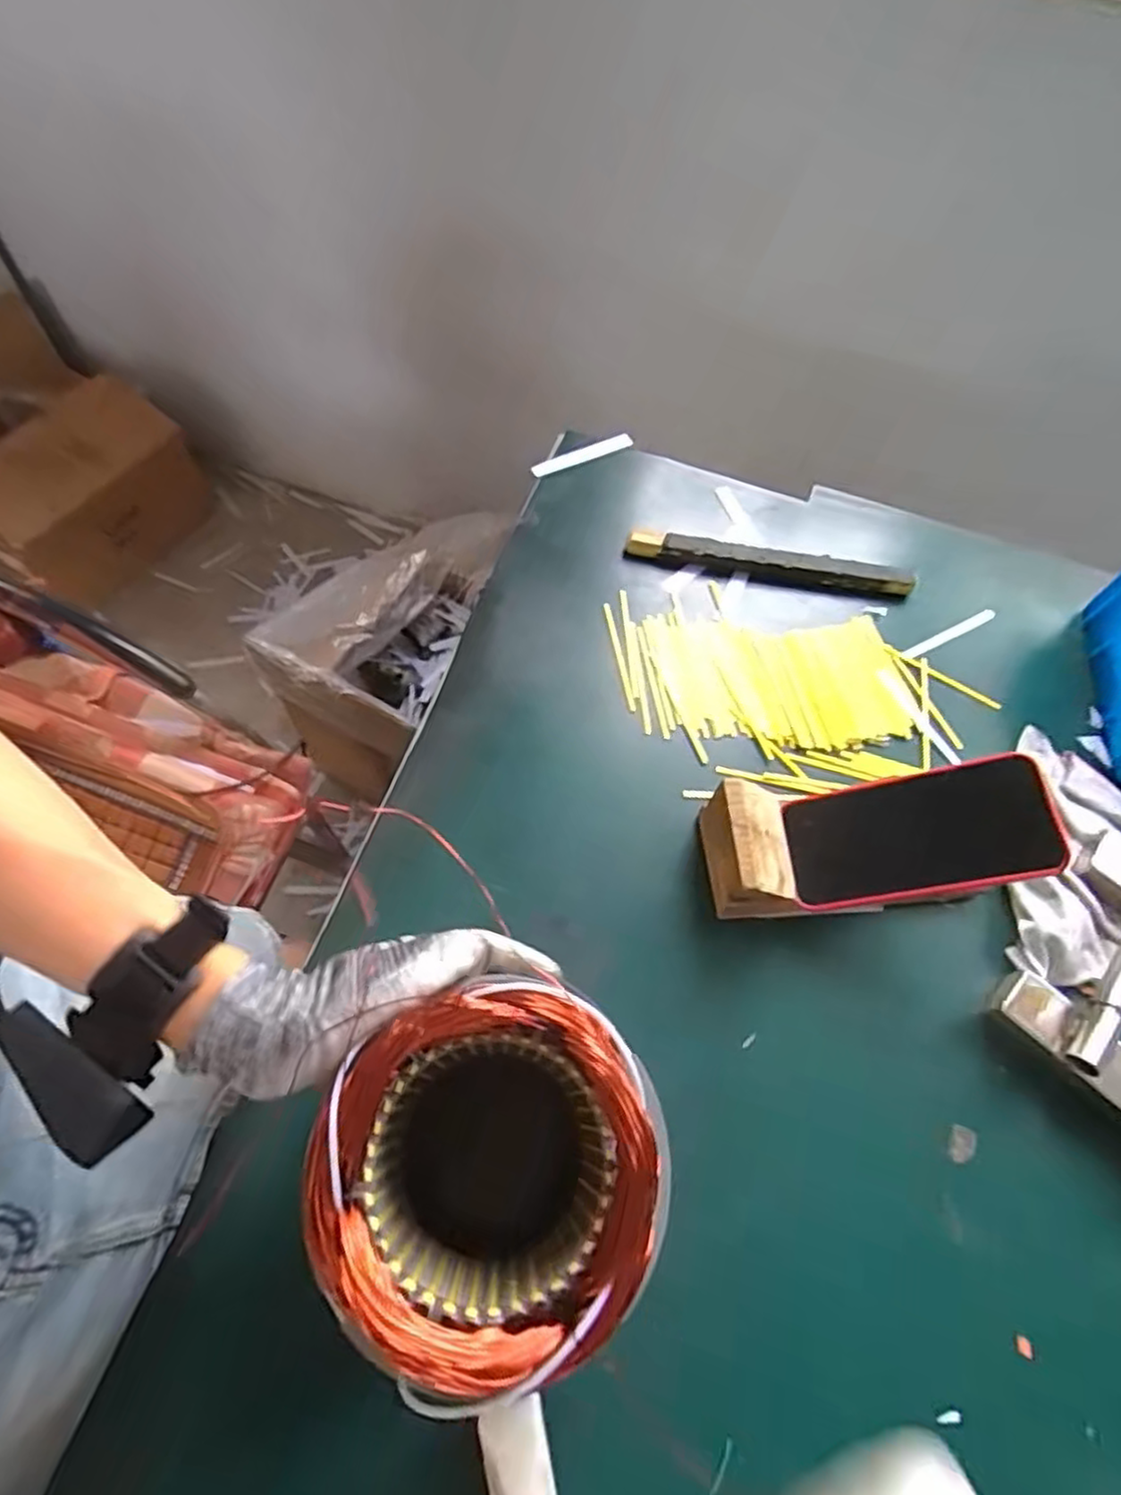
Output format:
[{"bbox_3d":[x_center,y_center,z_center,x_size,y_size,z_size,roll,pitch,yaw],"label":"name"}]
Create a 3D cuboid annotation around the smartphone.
[{"bbox_3d":[0.236,0.058,0.481,0.161,0.015,0.078,-16,58,27],"label":"smartphone"}]

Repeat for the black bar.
[{"bbox_3d":[0.194,-0.173,0.659,0.261,0.023,0.021,8,62,0],"label":"black bar"}]

